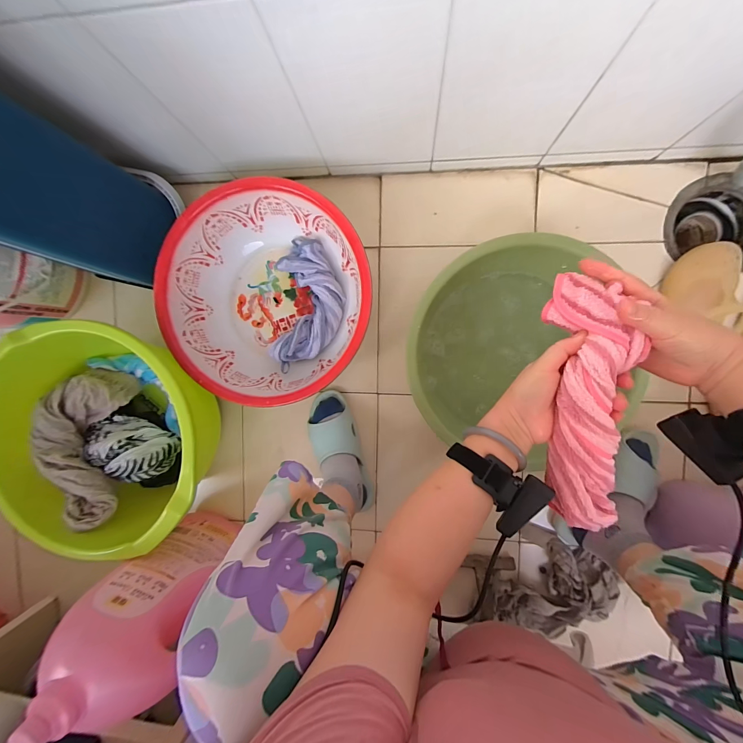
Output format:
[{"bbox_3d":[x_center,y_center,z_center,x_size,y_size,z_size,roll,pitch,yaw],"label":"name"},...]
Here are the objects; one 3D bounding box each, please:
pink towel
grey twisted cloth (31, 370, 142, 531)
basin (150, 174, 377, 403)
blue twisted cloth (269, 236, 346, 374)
[{"bbox_3d":[0.228,0.035,0.330,0.069,0.050,0.268,-1,94,7],"label":"pink towel"},{"bbox_3d":[-0.538,0.141,0.603,0.116,0.107,0.279,-2,95,7],"label":"grey twisted cloth"},{"bbox_3d":[-0.184,-0.137,0.599,0.362,0.127,0.368,1,95,6],"label":"basin"},{"bbox_3d":[-0.123,-0.132,0.617,0.134,0.066,0.253,2,95,6],"label":"blue twisted cloth"}]

